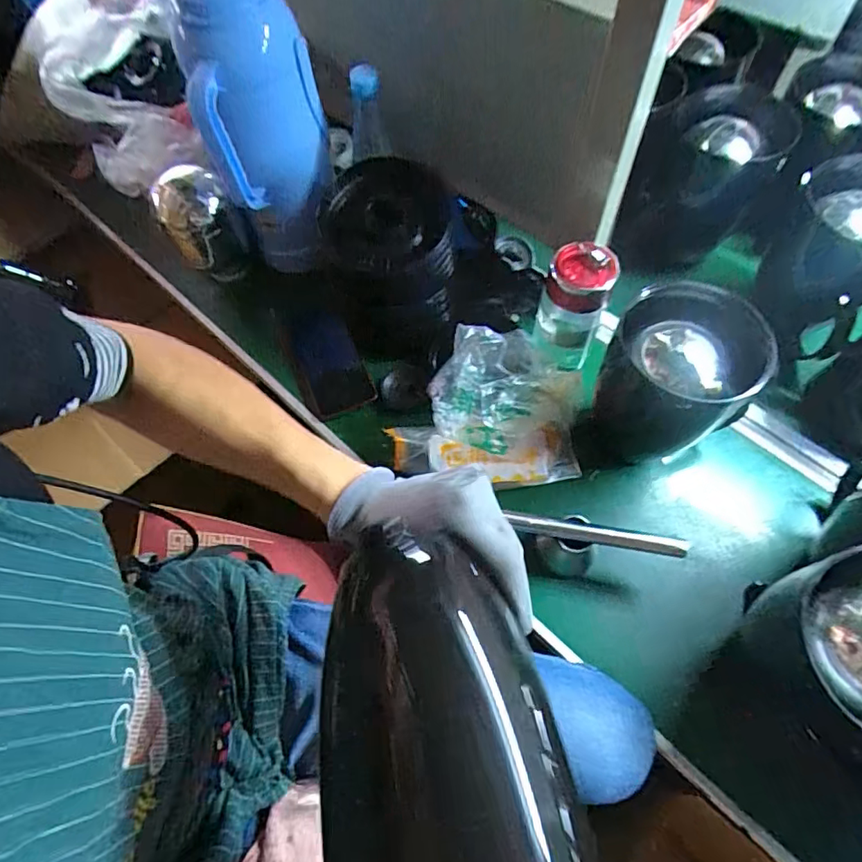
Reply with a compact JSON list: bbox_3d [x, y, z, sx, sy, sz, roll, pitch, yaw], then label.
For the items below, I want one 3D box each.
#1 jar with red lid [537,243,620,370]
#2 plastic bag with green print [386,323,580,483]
[{"bbox_3d":[0.150,-0.130,0.577,0.064,0.130,0.059,-1,62,1],"label":"jar with red lid"},{"bbox_3d":[0.060,-0.025,0.561,0.195,0.109,0.136,-2,62,1],"label":"plastic bag with green print"}]

